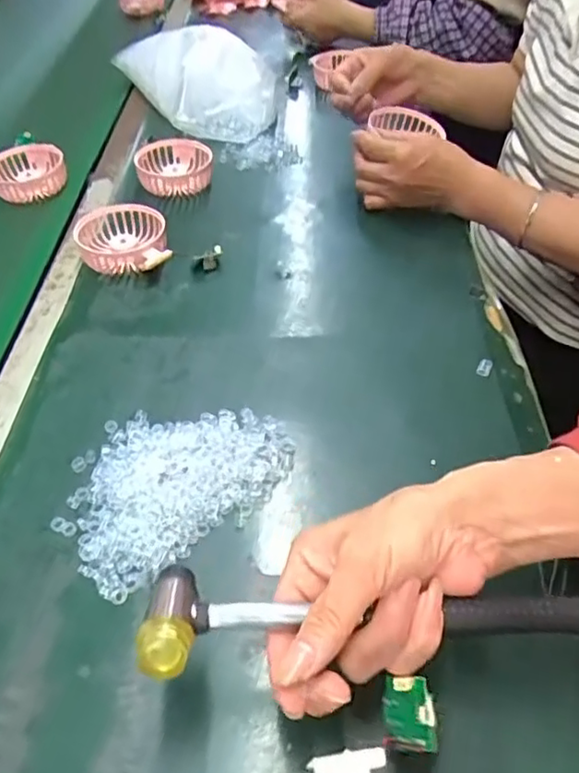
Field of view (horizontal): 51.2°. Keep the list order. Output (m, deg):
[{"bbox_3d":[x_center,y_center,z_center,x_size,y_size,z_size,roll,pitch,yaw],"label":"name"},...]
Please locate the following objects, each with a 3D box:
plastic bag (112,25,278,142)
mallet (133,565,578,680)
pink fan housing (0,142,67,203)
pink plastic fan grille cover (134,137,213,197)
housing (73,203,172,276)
[{"bbox_3d":[-0.122,-0.434,0.845,0.168,0.082,0.283,-22,50,-16],"label":"plastic bag"},{"bbox_3d":[0.048,0.111,0.289,0.232,0.020,0.053,2,47,-2],"label":"mallet"},{"bbox_3d":[-0.313,-0.254,0.725,0.089,0.045,0.073,-30,52,-22],"label":"pink fan housing"},{"bbox_3d":[-0.135,-0.260,0.715,0.085,0.035,0.086,-9,48,-5],"label":"pink plastic fan grille cover"},{"bbox_3d":[-0.167,-0.148,0.610,0.086,0.035,0.097,-10,48,-5],"label":"housing"}]

